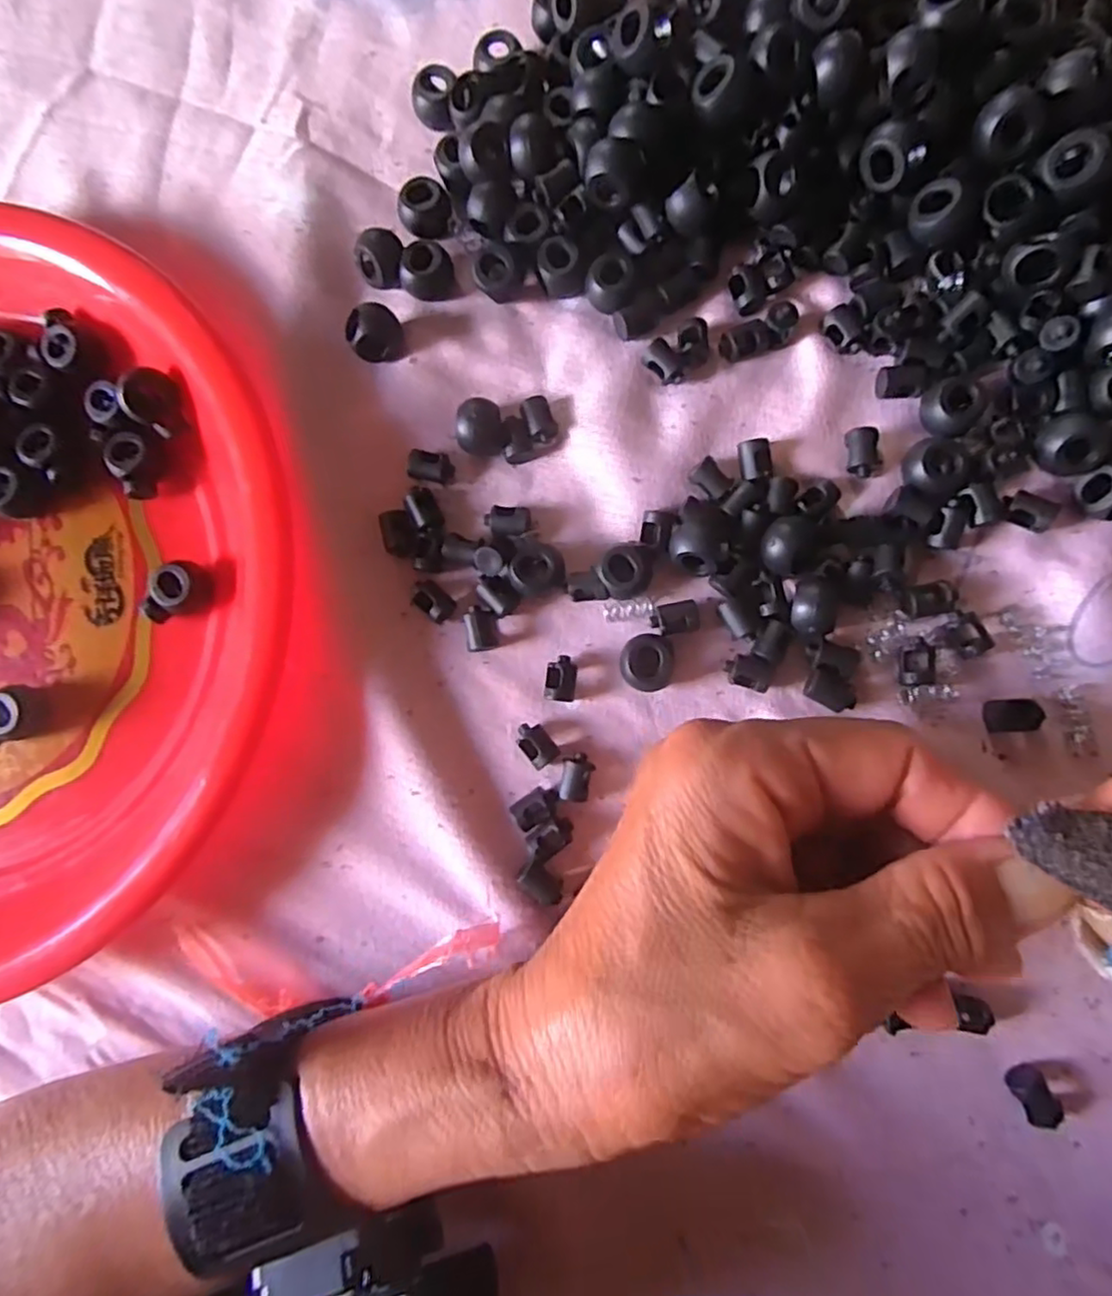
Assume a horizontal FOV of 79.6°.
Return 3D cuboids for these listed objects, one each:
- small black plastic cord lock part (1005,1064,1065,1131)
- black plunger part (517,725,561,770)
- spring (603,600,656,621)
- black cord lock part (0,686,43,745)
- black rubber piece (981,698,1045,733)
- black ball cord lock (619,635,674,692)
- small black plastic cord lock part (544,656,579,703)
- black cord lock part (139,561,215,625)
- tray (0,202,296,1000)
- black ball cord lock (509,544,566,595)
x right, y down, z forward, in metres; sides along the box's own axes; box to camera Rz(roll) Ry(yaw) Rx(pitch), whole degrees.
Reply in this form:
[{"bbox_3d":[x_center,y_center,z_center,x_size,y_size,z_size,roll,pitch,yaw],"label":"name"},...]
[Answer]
[{"bbox_3d":[0.138,0.128,0.191,0.011,0.007,0.014,-29,83,3],"label":"small black plastic cord lock part"},{"bbox_3d":[-0.006,0.031,0.214,0.009,0.008,0.015,-37,83,2],"label":"black plunger part"},{"bbox_3d":[0.024,-0.012,0.217,0.017,0.007,0.006,-6,85,5],"label":"spring"},{"bbox_3d":[-0.181,0.024,0.221,0.010,0.016,0.020,21,88,7],"label":"black cord lock part"},{"bbox_3d":[0.139,0.021,0.202,0.014,0.007,0.010,-4,85,5],"label":"black rubber piece"},{"bbox_3d":[0.029,0.005,0.212,0.017,0.012,0.017,0,85,5],"label":"black ball cord lock"},{"bbox_3d":[0.002,0.010,0.216,0.010,0.008,0.014,6,86,6],"label":"small black plastic cord lock part"},{"bbox_3d":[-0.127,-0.019,0.223,0.020,0.013,0.017,-12,84,4],"label":"black cord lock part"},{"bbox_3d":[-0.211,-0.019,0.221,0.252,0.029,0.244,-2,85,5],"label":"tray"},{"bbox_3d":[-0.006,-0.025,0.217,0.017,0.011,0.016,0,85,5],"label":"black ball cord lock"}]

